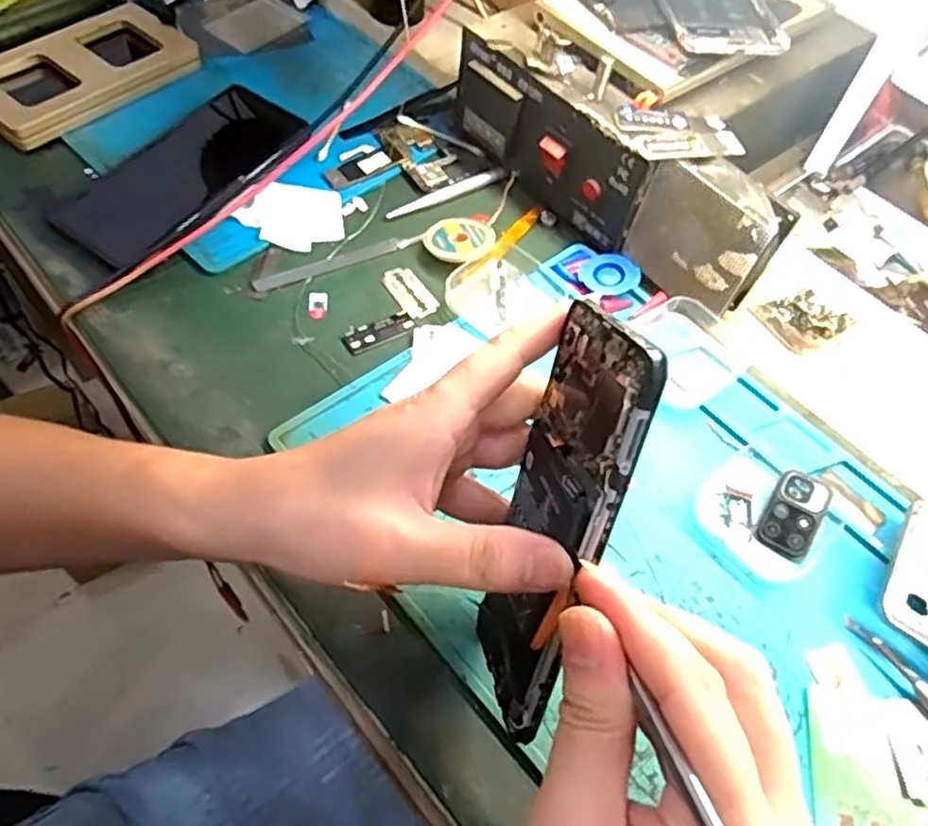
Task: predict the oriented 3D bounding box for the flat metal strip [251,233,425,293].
[{"bbox_3d":[-0.081,-0.100,0.455,0.115,0.004,0.013,-23,62,-18],"label":"flat metal strip"}]

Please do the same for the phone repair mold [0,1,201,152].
[{"bbox_3d":[-0.281,-0.253,0.513,0.081,0.027,0.167,35,62,17],"label":"phone repair mold"}]

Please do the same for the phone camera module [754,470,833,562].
[{"bbox_3d":[0.175,0.053,0.368,0.026,0.004,0.046,27,76,19],"label":"phone camera module"}]

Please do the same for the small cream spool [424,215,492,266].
[{"bbox_3d":[-0.002,-0.115,0.464,0.048,0.012,0.042,-27,64,-20],"label":"small cream spool"}]

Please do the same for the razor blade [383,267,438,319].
[{"bbox_3d":[-0.034,-0.077,0.444,0.022,0.004,0.044,-26,60,-24],"label":"razor blade"}]

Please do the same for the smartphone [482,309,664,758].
[{"bbox_3d":[0.031,0.041,0.264,0.015,0.161,0.072,7,25,-18],"label":"smartphone"}]

